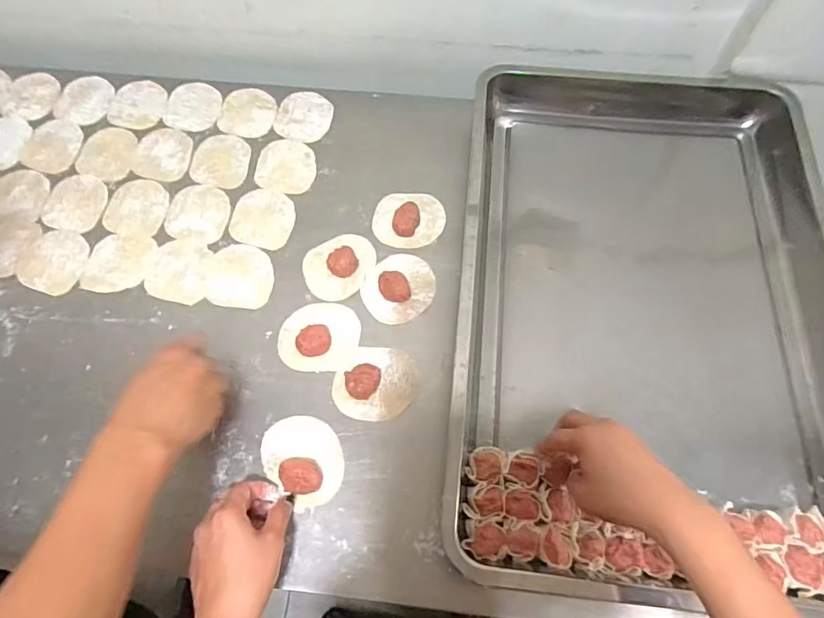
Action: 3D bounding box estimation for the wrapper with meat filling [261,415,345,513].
[{"bbox_3d":[-0.102,0.138,0.476,0.068,0.023,0.087,-40,71,-16],"label":"wrapper with meat filling"}]

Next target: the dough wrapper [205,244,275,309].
[{"bbox_3d":[-0.194,-0.038,0.571,0.075,0.004,0.078,0,65,0],"label":"dough wrapper"}]

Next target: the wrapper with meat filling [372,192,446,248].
[{"bbox_3d":[-0.003,-0.110,0.597,0.083,0.016,0.077,0,65,0],"label":"wrapper with meat filling"}]

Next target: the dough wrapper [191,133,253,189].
[{"bbox_3d":[-0.244,-0.191,0.646,0.072,0.004,0.086,4,65,2],"label":"dough wrapper"}]

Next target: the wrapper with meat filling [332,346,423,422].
[{"bbox_3d":[-0.035,0.073,0.510,0.075,0.022,0.084,36,70,15],"label":"wrapper with meat filling"}]

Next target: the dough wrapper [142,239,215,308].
[{"bbox_3d":[-0.266,-0.045,0.577,0.072,0.004,0.078,0,65,0],"label":"dough wrapper"}]

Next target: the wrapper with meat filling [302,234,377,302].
[{"bbox_3d":[-0.080,-0.049,0.570,0.082,0.015,0.072,-26,68,-11],"label":"wrapper with meat filling"}]

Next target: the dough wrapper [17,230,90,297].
[{"bbox_3d":[-0.416,-0.056,0.586,0.079,0.005,0.080,0,65,0],"label":"dough wrapper"}]

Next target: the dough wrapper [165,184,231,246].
[{"bbox_3d":[-0.258,-0.117,0.610,0.073,0.004,0.077,12,66,6],"label":"dough wrapper"}]

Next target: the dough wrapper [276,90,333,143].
[{"bbox_3d":[-0.145,-0.261,0.678,0.073,0.006,0.085,12,66,6],"label":"dough wrapper"}]

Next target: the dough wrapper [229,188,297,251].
[{"bbox_3d":[-0.179,-0.110,0.608,0.077,0.004,0.077,18,67,8],"label":"dough wrapper"}]

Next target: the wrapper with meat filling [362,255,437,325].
[{"bbox_3d":[-0.014,-0.026,0.556,0.073,0.018,0.083,33,70,14],"label":"wrapper with meat filling"}]

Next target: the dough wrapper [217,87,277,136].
[{"bbox_3d":[-0.222,-0.271,0.688,0.073,0.011,0.094,3,65,1],"label":"dough wrapper"}]

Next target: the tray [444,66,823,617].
[{"bbox_3d":[0.242,-0.018,0.534,0.386,0.055,0.607,5,65,2],"label":"tray"}]

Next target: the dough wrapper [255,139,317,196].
[{"bbox_3d":[-0.159,-0.182,0.639,0.073,0.004,0.085,2,65,1],"label":"dough wrapper"}]

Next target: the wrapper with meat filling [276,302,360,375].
[{"bbox_3d":[-0.099,0.025,0.530,0.084,0.023,0.078,0,65,0],"label":"wrapper with meat filling"}]

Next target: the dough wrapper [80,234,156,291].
[{"bbox_3d":[-0.339,-0.055,0.584,0.071,0.005,0.079,5,65,3],"label":"dough wrapper"}]

